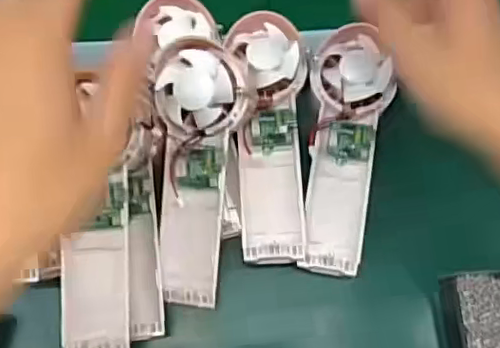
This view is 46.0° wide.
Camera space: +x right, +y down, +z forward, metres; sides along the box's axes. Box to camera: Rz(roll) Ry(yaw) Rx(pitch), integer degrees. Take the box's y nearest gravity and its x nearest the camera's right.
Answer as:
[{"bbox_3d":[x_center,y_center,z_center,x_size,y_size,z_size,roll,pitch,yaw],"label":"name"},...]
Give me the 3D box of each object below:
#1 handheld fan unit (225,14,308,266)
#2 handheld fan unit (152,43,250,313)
[{"bbox_3d":[0.017,-0.028,0.414,0.056,0.024,0.175,-5,72,-2],"label":"handheld fan unit"},{"bbox_3d":[-0.036,0.001,0.389,0.056,0.022,0.173,3,97,0],"label":"handheld fan unit"}]

